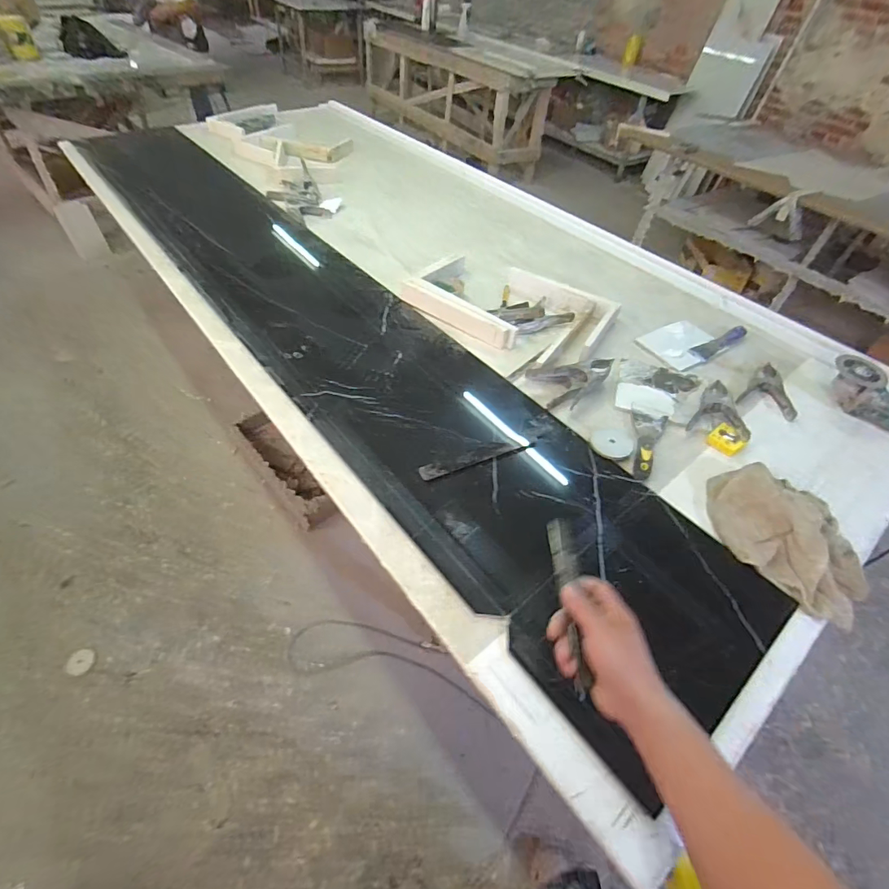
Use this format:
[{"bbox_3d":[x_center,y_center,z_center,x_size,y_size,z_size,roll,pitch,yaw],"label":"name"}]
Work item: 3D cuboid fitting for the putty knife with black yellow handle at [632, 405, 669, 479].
[{"bbox_3d":[0.390,-0.006,0.866,0.068,0.013,0.187,18,51,9],"label":"putty knife with black yellow handle"}]

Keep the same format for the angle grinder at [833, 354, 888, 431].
[{"bbox_3d":[0.928,-0.076,0.922,0.091,0.081,0.275,-22,56,-22],"label":"angle grinder"}]

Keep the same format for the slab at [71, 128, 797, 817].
[{"bbox_3d":[-0.367,-0.369,1.132,0.438,0.054,2.382,-33,60,-28],"label":"slab"}]

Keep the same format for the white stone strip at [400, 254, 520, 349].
[{"bbox_3d":[0.066,-0.354,1.109,0.318,0.055,0.198,34,55,21],"label":"white stone strip"}]

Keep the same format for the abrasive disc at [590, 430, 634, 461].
[{"bbox_3d":[0.320,-0.001,0.859,0.081,0.005,0.071,-7,51,-11],"label":"abrasive disc"}]

